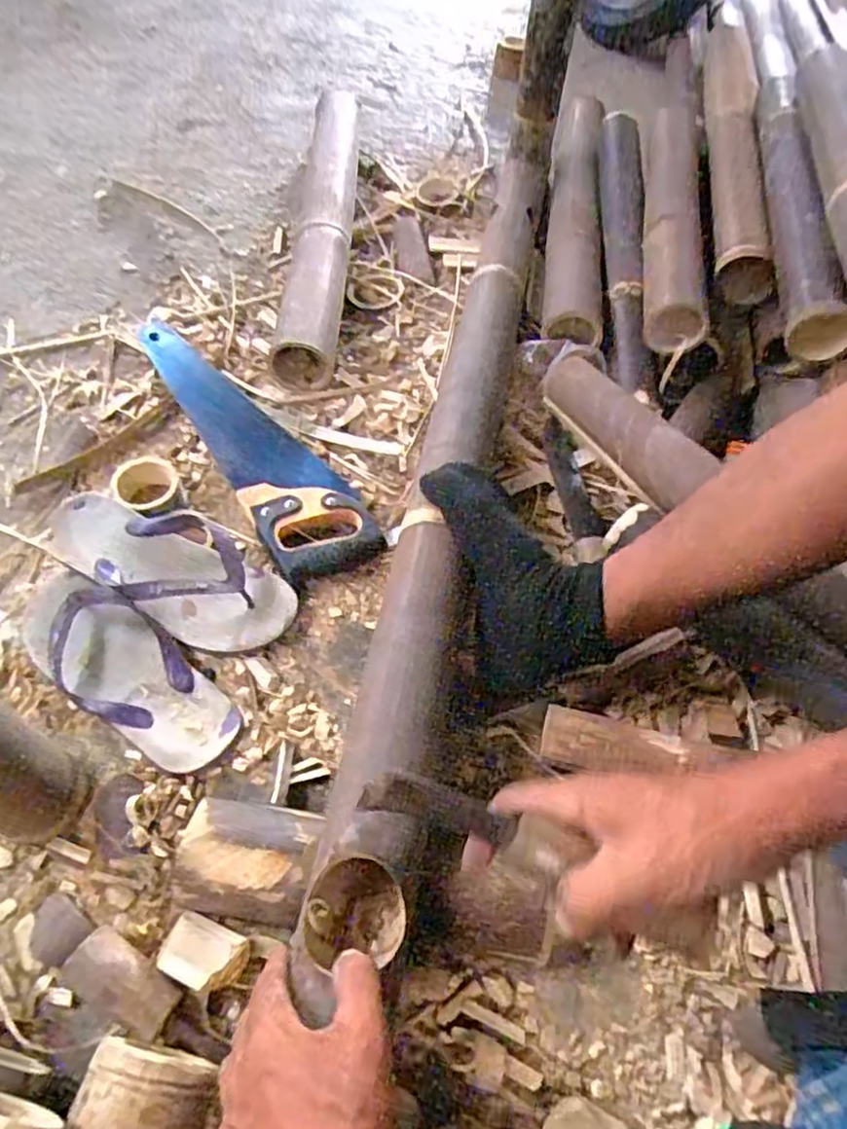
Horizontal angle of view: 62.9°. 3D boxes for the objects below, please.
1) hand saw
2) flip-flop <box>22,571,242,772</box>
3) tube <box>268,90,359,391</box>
[{"bbox_3d":[-0.199,-0.157,0.799,0.113,0.022,0.442,-28,63,-18],"label":"hand saw"},{"bbox_3d":[-0.277,0.088,0.626,0.251,0.042,0.093,30,60,16],"label":"flip-flop"},{"bbox_3d":[-0.150,-0.496,0.996,0.089,0.086,0.635,2,55,-3],"label":"tube"}]

